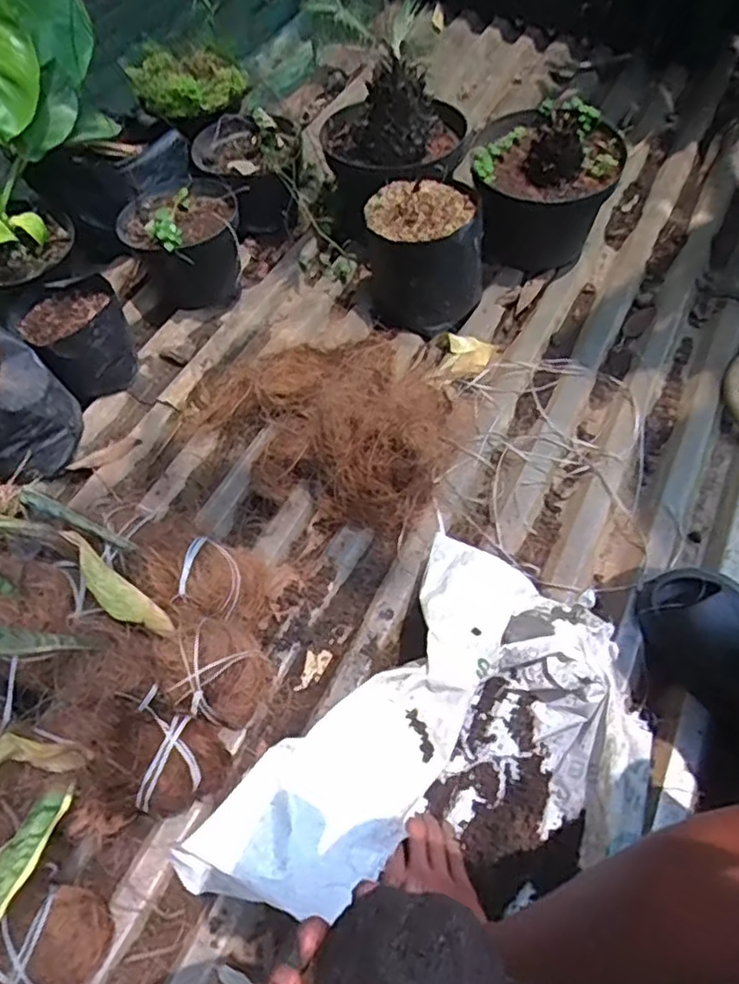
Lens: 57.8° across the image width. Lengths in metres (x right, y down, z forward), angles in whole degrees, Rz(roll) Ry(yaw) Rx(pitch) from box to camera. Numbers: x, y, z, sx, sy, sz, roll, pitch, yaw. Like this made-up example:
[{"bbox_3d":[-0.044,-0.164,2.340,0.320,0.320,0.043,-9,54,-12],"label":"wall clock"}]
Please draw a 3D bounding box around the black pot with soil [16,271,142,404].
[{"bbox_3d":[-0.388,-0.202,0.916,0.122,0.113,0.120,1,57,-2],"label":"black pot with soil"}]

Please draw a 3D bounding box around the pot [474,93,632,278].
[{"bbox_3d":[0.260,-0.465,1.028,0.213,0.191,0.199,1,57,-2],"label":"pot"}]

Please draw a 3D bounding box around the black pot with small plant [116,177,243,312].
[{"bbox_3d":[-0.277,-0.370,0.998,0.168,0.137,0.189,-15,59,-12],"label":"black pot with small plant"}]

